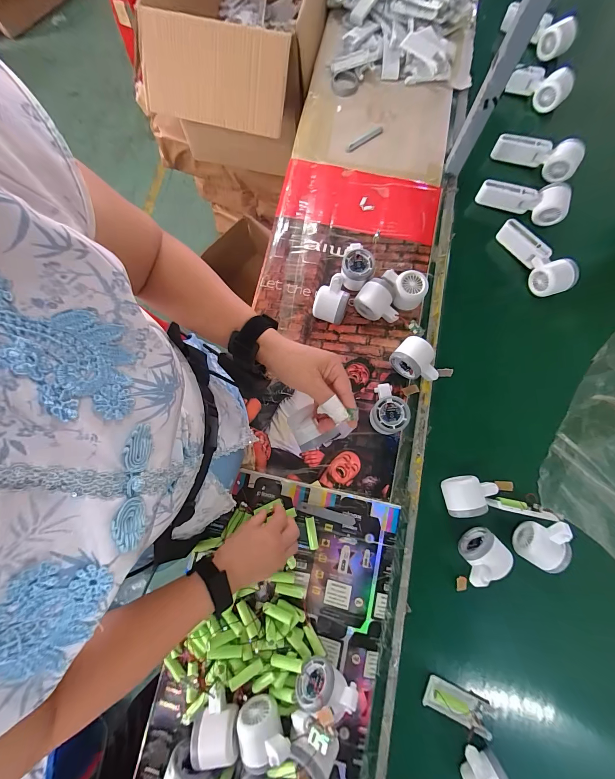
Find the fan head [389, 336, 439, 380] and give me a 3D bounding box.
[{"bbox_3d":[0.191,-0.049,0.538,0.082,0.055,0.056,38,81,8],"label":"fan head"}]

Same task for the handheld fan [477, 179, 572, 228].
[{"bbox_3d":[0.439,-0.386,0.627,0.172,0.061,0.047,20,79,4],"label":"handheld fan"}]

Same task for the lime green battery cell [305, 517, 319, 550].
[{"bbox_3d":[0.007,0.231,0.498,0.015,0.017,0.048,-9,78,-2],"label":"lime green battery cell"}]

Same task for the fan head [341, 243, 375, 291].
[{"bbox_3d":[0.094,-0.231,0.579,0.059,0.049,0.086,8,78,2],"label":"fan head"}]

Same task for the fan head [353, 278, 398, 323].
[{"bbox_3d":[0.129,-0.158,0.562,0.076,0.050,0.065,33,80,7],"label":"fan head"}]

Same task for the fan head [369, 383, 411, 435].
[{"bbox_3d":[0.132,0.034,0.522,0.057,0.051,0.079,-25,79,-5],"label":"fan head"}]

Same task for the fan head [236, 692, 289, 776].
[{"bbox_3d":[-0.057,0.467,0.413,0.065,0.051,0.061,-8,78,-2],"label":"fan head"}]

